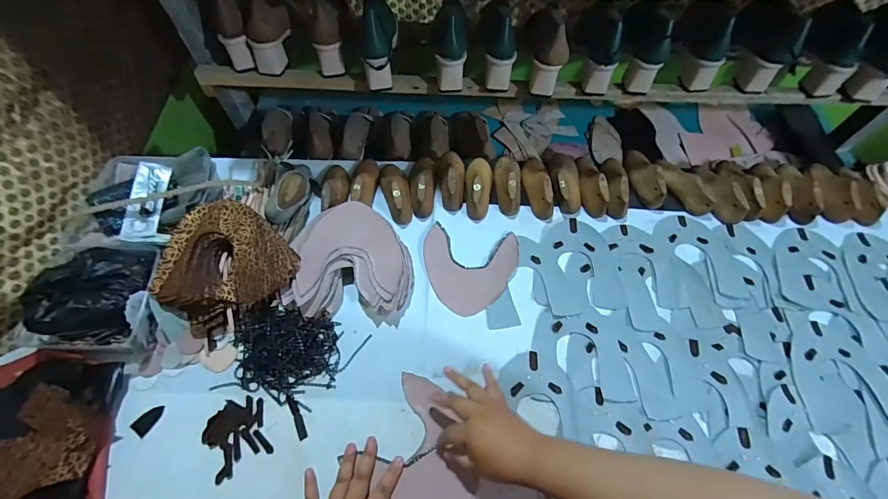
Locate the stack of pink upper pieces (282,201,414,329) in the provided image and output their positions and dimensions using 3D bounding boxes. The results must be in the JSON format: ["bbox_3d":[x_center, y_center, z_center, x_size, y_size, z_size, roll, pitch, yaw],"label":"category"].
[{"bbox_3d":[-0.149,0.020,0.652,0.193,0.062,0.189,4,60,2],"label":"stack of pink upper pieces"}]

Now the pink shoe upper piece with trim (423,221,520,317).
[{"bbox_3d":[0.041,0.034,0.680,0.161,0.005,0.161,11,61,6],"label":"pink shoe upper piece with trim"}]

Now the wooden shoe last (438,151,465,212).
[{"bbox_3d":[0.016,-0.143,0.751,0.048,0.055,0.134,-3,60,-2],"label":"wooden shoe last"}]

